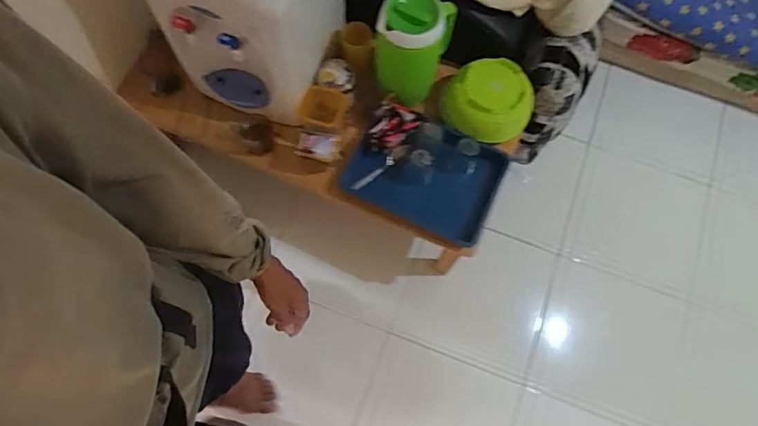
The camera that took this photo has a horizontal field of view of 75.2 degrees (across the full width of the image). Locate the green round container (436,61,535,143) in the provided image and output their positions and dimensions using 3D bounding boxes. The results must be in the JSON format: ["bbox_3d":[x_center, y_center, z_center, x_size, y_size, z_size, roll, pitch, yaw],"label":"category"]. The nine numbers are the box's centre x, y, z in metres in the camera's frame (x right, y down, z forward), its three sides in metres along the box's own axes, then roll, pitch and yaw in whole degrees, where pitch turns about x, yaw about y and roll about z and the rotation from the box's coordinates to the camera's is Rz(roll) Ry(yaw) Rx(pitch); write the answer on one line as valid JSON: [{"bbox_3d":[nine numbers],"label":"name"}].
[{"bbox_3d":[0.259,-0.276,1.211,0.210,0.099,0.176,8,71,1],"label":"green round container"}]

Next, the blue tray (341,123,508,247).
[{"bbox_3d":[0.108,-0.099,1.179,0.354,0.087,0.253,26,72,7],"label":"blue tray"}]

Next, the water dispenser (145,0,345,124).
[{"bbox_3d":[-0.271,-0.460,1.079,0.313,0.407,0.317,21,72,5],"label":"water dispenser"}]

